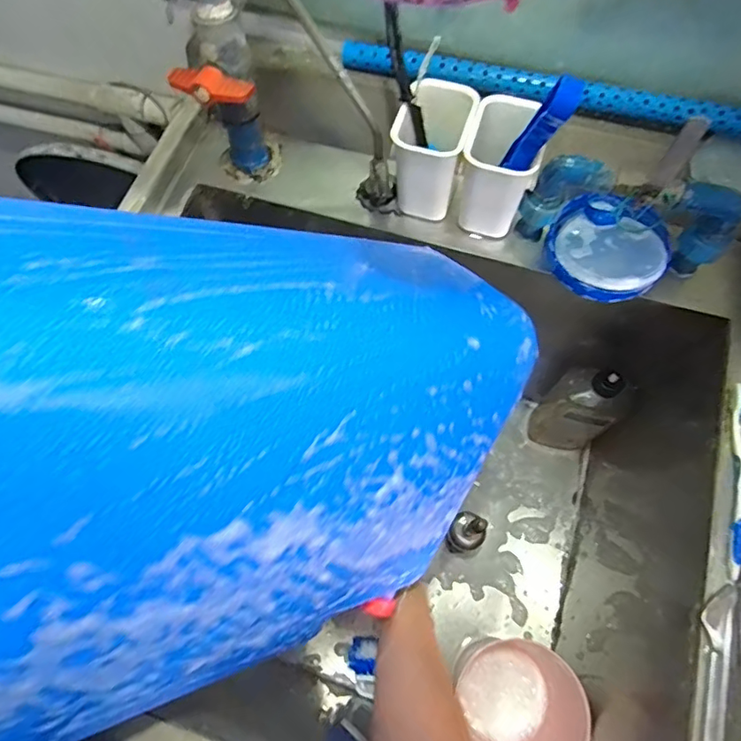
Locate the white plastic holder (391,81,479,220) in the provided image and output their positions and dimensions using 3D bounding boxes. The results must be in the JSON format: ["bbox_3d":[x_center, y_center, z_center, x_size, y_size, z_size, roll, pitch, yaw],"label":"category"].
[{"bbox_3d":[0.062,-0.222,0.552,0.072,0.110,0.086,17,70,8],"label":"white plastic holder"}]

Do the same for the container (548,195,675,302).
[{"bbox_3d":[0.247,-0.128,0.553,0.119,0.039,0.108,30,73,13],"label":"container"}]

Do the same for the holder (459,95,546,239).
[{"bbox_3d":[0.130,-0.204,0.542,0.071,0.103,0.084,10,70,6],"label":"holder"}]

